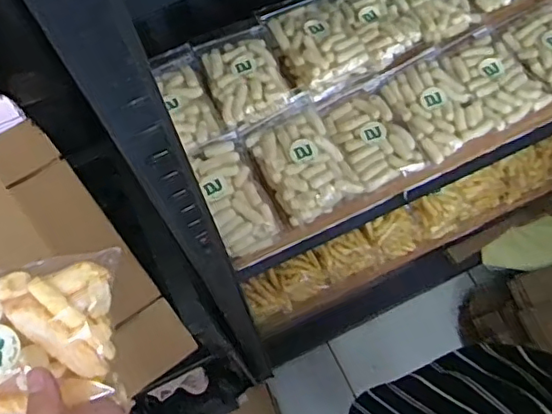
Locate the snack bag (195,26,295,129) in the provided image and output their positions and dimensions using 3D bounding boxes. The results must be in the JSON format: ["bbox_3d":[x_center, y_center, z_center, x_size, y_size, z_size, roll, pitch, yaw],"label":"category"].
[{"bbox_3d":[-0.038,-0.155,0.678,0.084,0.023,0.130,-20,67,-5],"label":"snack bag"}]

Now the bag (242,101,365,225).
[{"bbox_3d":[0.028,-0.048,0.632,0.087,0.040,0.126,-28,68,-9],"label":"bag"}]

